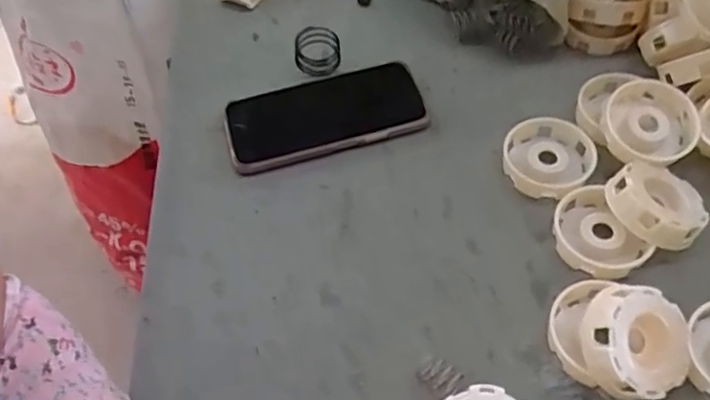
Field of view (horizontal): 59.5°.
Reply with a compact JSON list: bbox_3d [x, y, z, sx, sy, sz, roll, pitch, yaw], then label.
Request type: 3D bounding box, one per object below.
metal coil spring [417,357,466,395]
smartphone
[{"bbox_3d":[0.054,0.112,0.389,0.025,0.017,0.016,33,63,25],"label":"metal coil spring"},{"bbox_3d":[-0.026,-0.074,0.520,0.163,0.017,0.079,-16,55,-7],"label":"smartphone"}]

